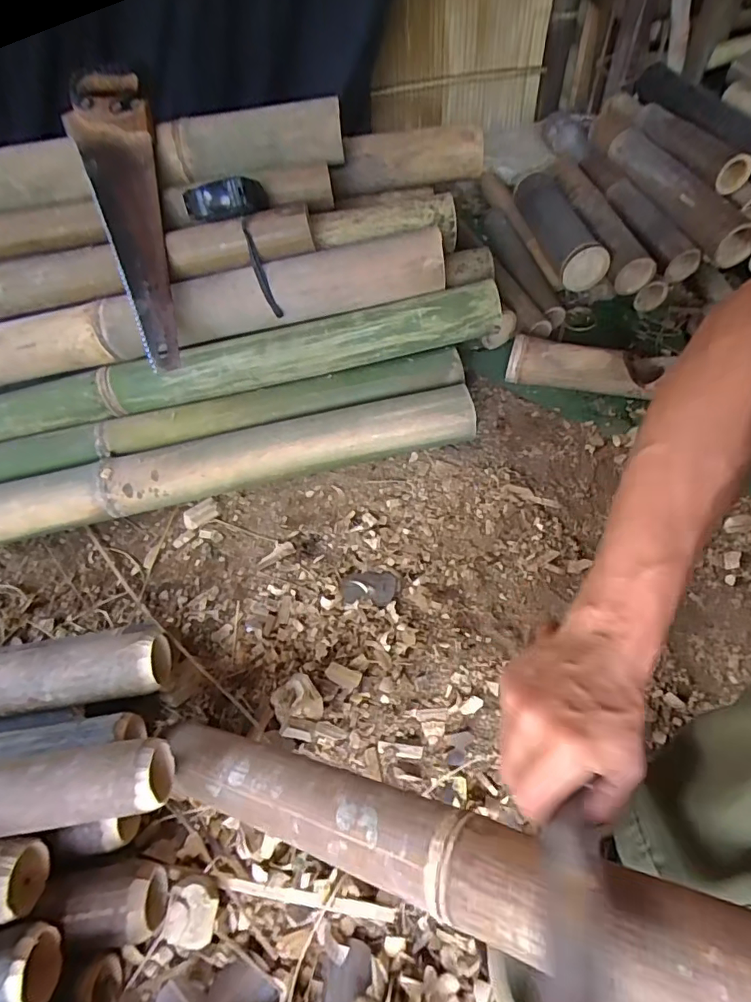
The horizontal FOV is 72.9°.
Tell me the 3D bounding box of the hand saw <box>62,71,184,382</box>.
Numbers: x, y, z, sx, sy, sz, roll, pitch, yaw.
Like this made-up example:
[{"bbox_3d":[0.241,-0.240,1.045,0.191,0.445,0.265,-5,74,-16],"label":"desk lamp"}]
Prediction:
[{"bbox_3d":[-0.313,-0.370,0.650,0.101,0.029,0.452,-16,79,-6],"label":"hand saw"}]

